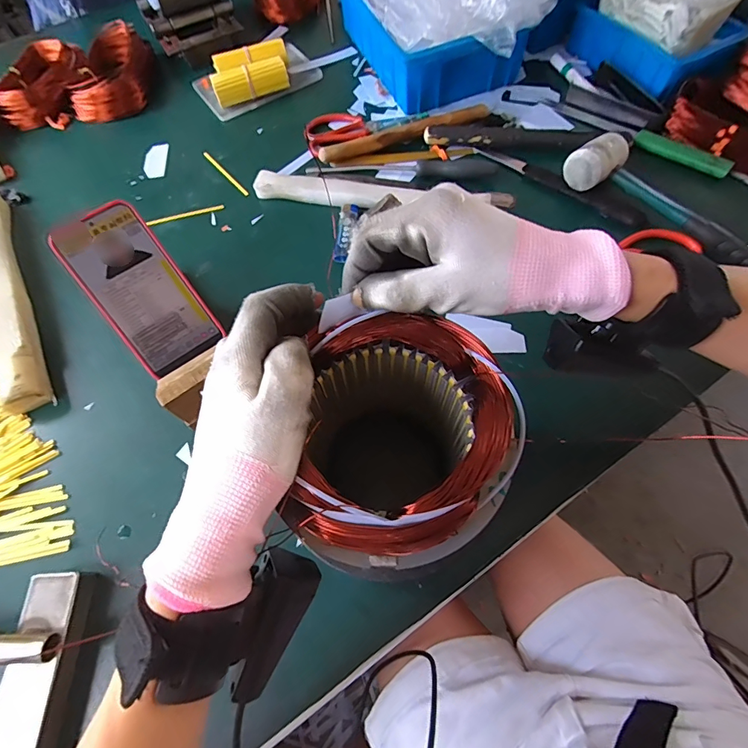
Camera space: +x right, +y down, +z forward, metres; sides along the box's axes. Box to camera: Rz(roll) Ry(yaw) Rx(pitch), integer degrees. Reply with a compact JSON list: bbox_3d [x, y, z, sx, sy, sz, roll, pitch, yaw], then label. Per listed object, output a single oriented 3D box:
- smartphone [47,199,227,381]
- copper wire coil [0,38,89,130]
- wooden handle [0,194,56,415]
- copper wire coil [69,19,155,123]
[{"bbox_3d":[-0.227,-0.082,0.405,0.081,0.005,0.160,-37,102,-15],"label":"smartphone"},{"bbox_3d":[-0.532,-0.464,0.671,0.142,0.046,0.162,-9,64,-1],"label":"copper wire coil"},{"bbox_3d":[-0.431,-0.099,0.483,0.041,0.032,0.340,-27,66,-10],"label":"wooden handle"},{"bbox_3d":[-0.420,-0.486,0.665,0.100,0.059,0.155,-2,64,2],"label":"copper wire coil"}]

